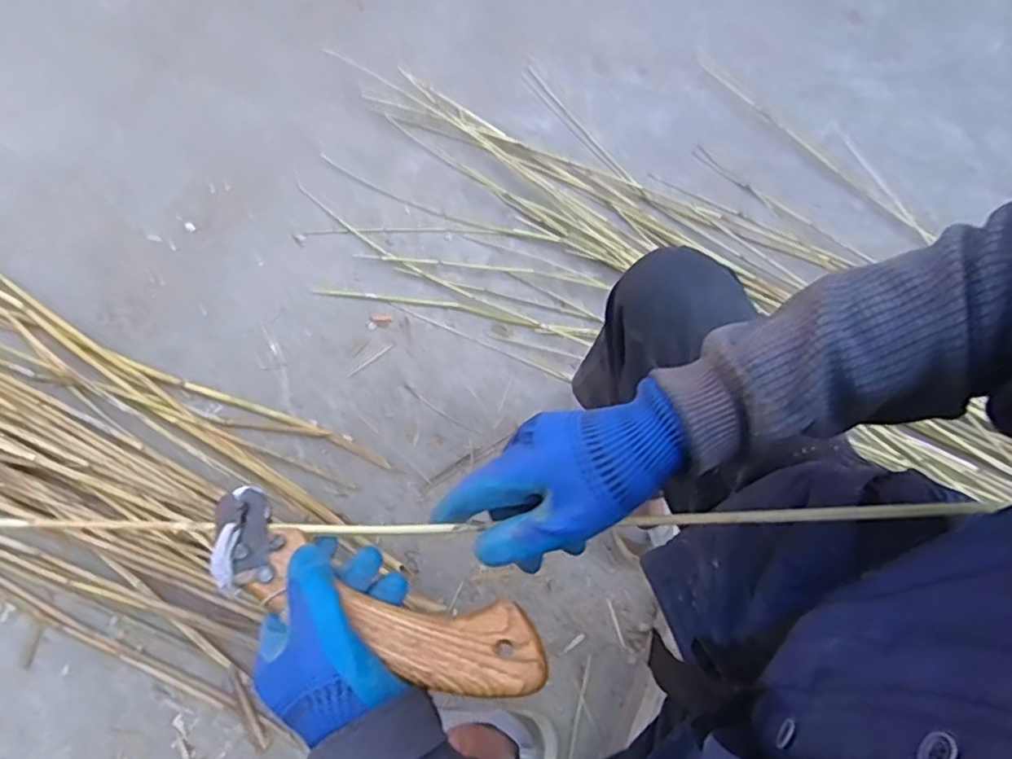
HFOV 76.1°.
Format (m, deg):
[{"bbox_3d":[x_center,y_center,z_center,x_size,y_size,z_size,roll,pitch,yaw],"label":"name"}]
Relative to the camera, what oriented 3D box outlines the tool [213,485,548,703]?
[{"bbox_3d":[-0.083,0.129,0.386,0.221,0.019,0.061,23,72,13],"label":"tool"}]

